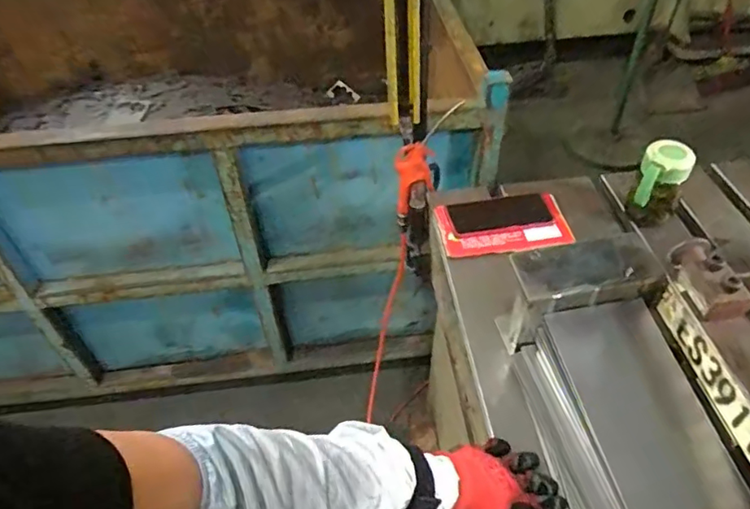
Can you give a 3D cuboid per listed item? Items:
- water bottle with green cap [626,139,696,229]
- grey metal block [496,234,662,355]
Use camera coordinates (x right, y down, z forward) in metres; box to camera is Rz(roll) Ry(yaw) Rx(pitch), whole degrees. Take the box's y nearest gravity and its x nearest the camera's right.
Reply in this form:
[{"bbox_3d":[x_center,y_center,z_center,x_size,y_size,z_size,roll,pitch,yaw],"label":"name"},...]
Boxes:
[{"bbox_3d":[0.424,-0.097,0.816,0.066,0.129,0.065,25,52,24],"label":"water bottle with green cap"},{"bbox_3d":[0.242,0.053,0.669,0.170,0.136,0.076,-10,46,-7],"label":"grey metal block"}]

